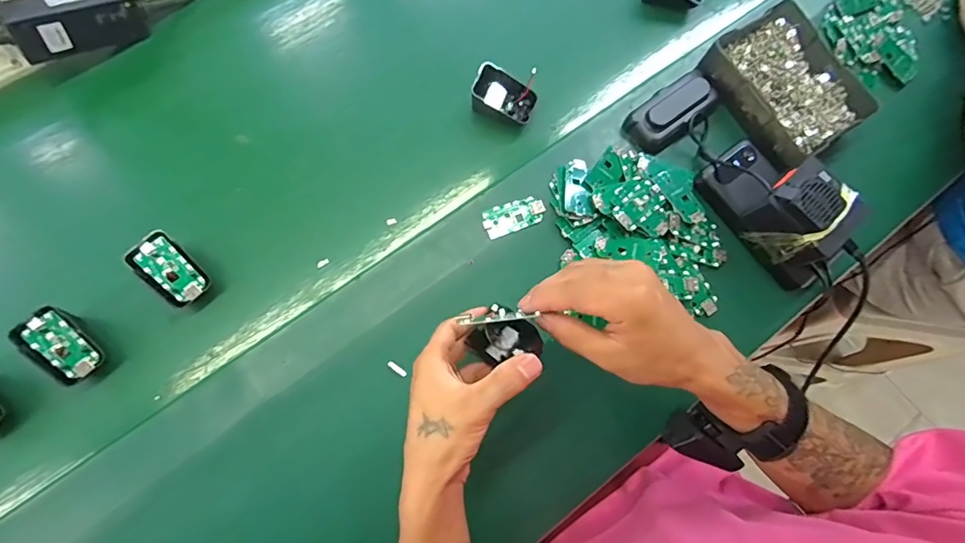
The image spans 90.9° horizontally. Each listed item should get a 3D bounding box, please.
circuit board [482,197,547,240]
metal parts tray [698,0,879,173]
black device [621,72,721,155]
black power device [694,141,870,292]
[{"bbox_3d":[0.033,-0.057,0.488,0.065,0.004,0.032,-20,76,-7],"label":"circuit board"},{"bbox_3d":[0.333,-0.204,0.521,0.124,0.048,0.154,-34,78,-10],"label":"metal parts tray"},{"bbox_3d":[0.210,-0.177,0.517,0.112,0.032,0.054,-37,79,-11],"label":"black device"},{"bbox_3d":[0.298,-0.069,0.464,0.071,0.066,0.150,-36,79,-11],"label":"black power device"}]

